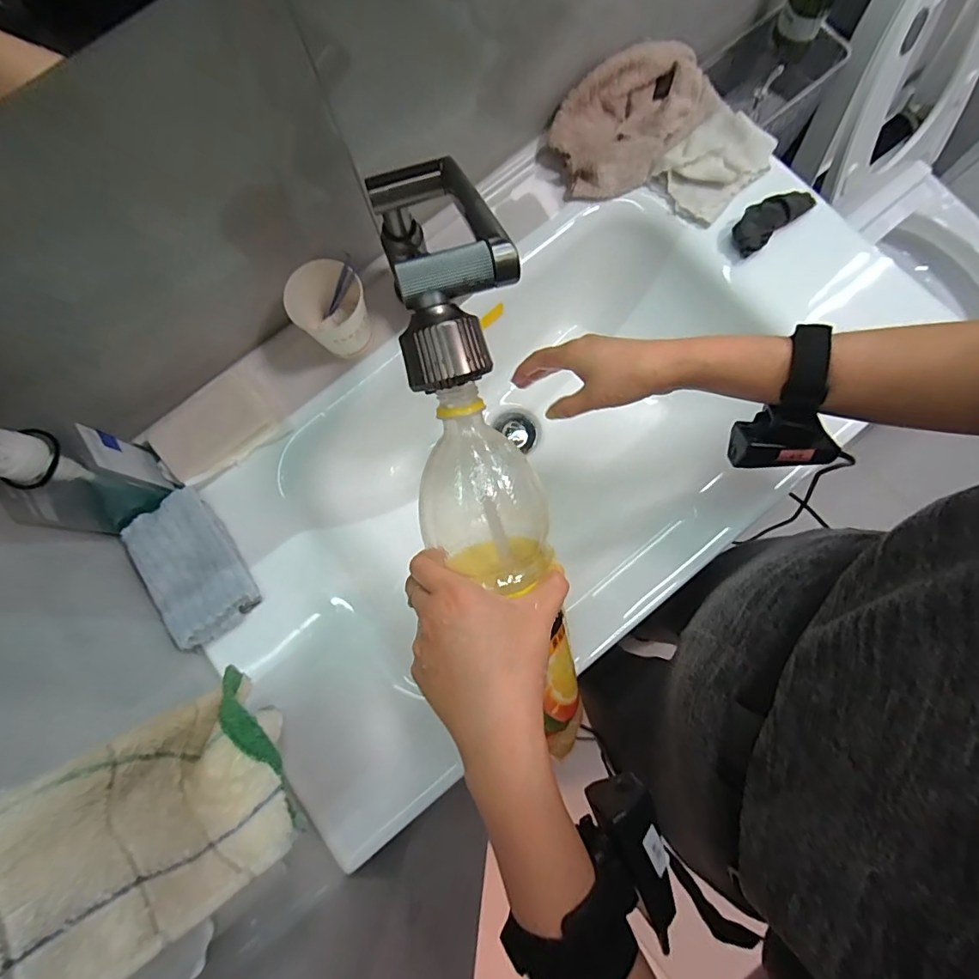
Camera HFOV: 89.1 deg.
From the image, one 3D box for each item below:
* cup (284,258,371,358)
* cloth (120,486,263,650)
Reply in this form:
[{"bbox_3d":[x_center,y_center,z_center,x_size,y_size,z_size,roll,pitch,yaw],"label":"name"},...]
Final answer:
[{"bbox_3d":[-0.155,-0.176,0.499,0.065,0.090,0.068,-1,79,3],"label":"cup"},{"bbox_3d":[-0.291,0.076,0.485,0.084,0.030,0.137,-38,80,-5],"label":"cloth"}]

